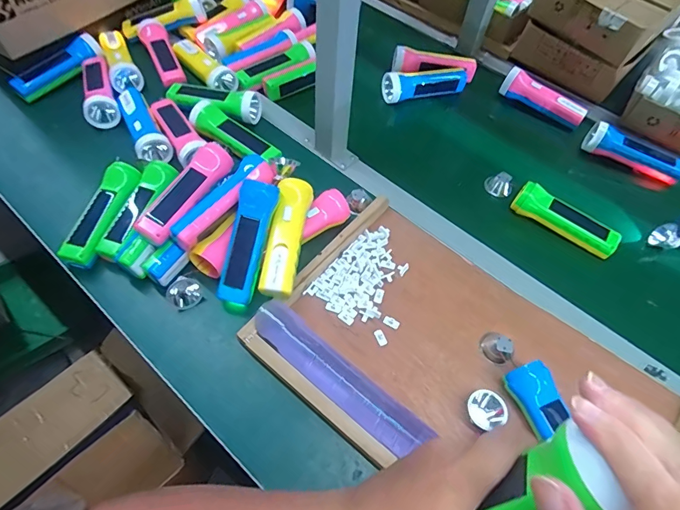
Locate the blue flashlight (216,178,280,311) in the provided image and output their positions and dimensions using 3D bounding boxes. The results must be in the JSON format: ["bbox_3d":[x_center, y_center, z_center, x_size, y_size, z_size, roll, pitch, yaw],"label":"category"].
[{"bbox_3d":[-0.120,-0.009,0.542,0.045,0.035,0.170,15,93,5],"label":"blue flashlight"}]

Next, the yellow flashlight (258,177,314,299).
[{"bbox_3d":[-0.069,-0.026,0.553,0.041,0.039,0.160,10,71,2],"label":"yellow flashlight"}]

